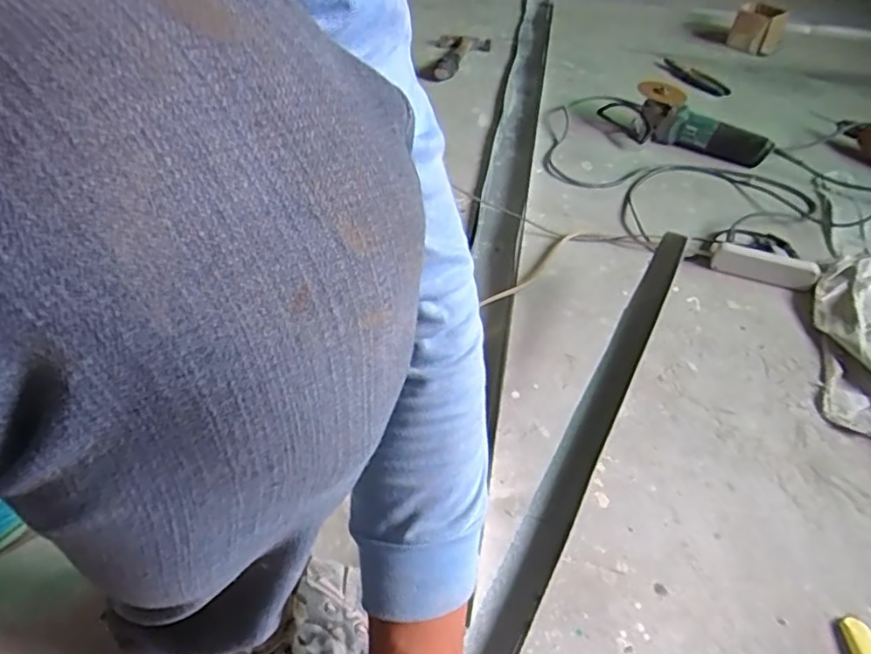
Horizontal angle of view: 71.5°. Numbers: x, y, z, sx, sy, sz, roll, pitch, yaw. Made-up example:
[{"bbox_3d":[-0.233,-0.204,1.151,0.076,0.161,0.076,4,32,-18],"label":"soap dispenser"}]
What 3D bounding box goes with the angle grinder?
[{"bbox_3d":[0.503,-0.415,1.229,0.331,0.105,0.124,17,45,10],"label":"angle grinder"}]

